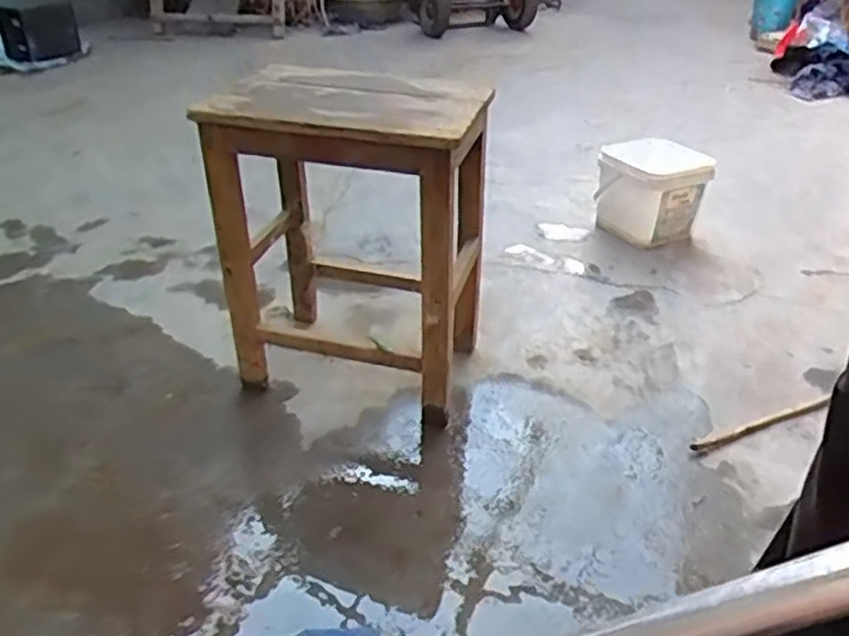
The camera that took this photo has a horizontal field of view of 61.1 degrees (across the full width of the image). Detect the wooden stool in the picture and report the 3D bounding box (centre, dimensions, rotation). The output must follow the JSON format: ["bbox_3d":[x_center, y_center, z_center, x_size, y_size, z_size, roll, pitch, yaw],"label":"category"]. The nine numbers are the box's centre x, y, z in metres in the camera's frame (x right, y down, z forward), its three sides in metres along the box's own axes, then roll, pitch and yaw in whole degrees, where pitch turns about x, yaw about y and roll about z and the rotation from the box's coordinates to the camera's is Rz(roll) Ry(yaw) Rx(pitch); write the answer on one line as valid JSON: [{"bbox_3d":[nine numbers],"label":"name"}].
[{"bbox_3d":[-0.100,-0.108,1.090,0.357,0.467,0.288,11,33,11],"label":"wooden stool"}]

